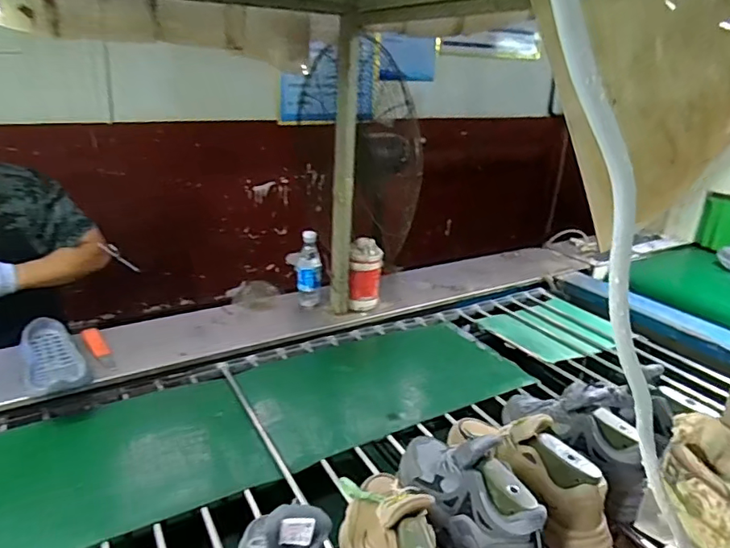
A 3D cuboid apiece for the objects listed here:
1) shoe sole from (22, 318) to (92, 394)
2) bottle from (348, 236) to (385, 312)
[{"bbox_3d":[-0.637,0.166,1.074,0.109,0.047,0.275,-13,28,-32],"label":"shoe sole"},{"bbox_3d":[0.001,0.008,1.373,0.078,0.184,0.070,8,24,11],"label":"bottle"}]

